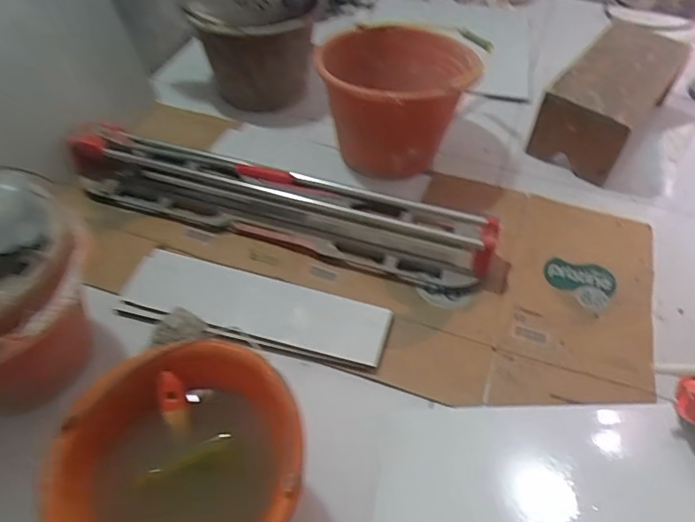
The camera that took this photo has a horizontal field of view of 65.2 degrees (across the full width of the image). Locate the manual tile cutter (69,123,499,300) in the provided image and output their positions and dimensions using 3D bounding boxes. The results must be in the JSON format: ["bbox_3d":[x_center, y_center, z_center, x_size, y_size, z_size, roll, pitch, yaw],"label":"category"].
[{"bbox_3d":[-0.116,-0.105,0.922,0.734,0.083,0.141,16,53,8],"label":"manual tile cutter"}]

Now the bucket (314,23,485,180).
[{"bbox_3d":[0.094,-0.295,1.015,0.277,0.208,0.277,2,52,-2],"label":"bucket"}]

